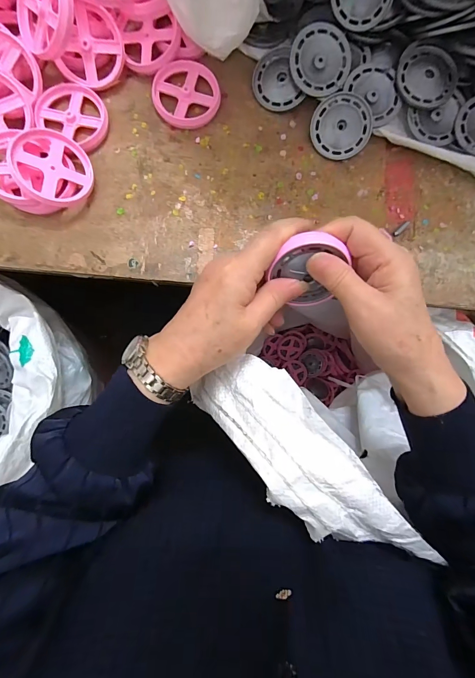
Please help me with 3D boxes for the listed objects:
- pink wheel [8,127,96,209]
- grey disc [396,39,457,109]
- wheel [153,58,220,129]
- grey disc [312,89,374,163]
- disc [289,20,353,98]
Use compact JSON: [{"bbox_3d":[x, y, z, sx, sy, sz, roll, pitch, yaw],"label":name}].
[{"bbox_3d":[-0.163,-0.149,0.290,0.065,0.014,0.062,-1,92,-33],"label":"pink wheel"},{"bbox_3d":[0.183,-0.256,0.315,0.054,0.012,0.064,9,85,-3],"label":"grey disc"},{"bbox_3d":[-0.050,-0.239,0.321,0.064,0.008,0.063,0,85,-4],"label":"wheel"},{"bbox_3d":[0.101,-0.209,0.322,0.056,0.004,0.058,2,104,7],"label":"grey disc"},{"bbox_3d":[0.079,-0.264,0.311,0.056,0.004,0.055,-2,107,-5],"label":"disc"}]

